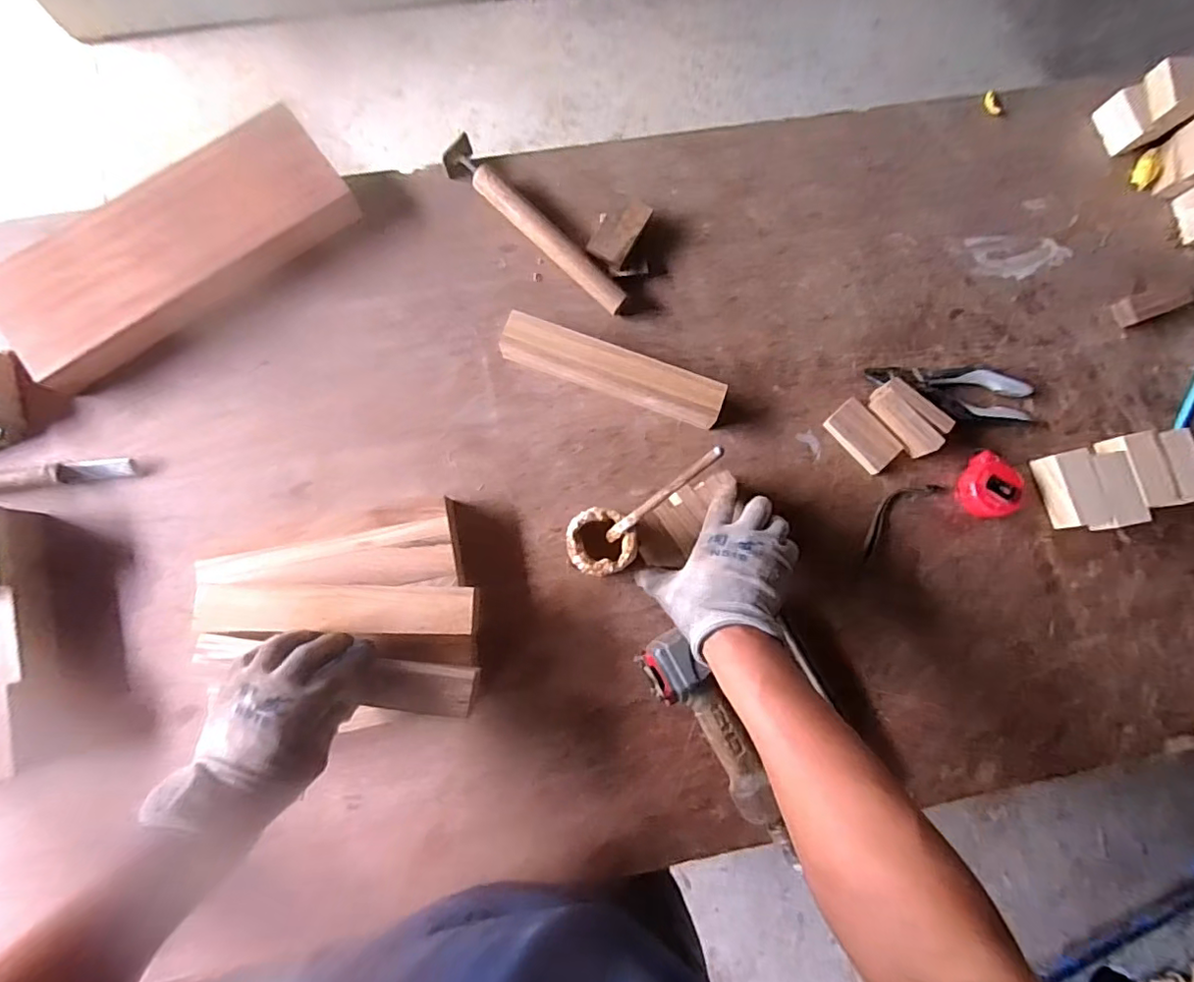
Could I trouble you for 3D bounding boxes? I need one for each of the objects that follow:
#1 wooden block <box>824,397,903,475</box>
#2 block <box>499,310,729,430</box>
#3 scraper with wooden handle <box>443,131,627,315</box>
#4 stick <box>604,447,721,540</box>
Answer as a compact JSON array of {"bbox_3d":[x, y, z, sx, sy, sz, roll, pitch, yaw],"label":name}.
[{"bbox_3d":[0.307,-0.063,0.643,0.046,0.016,0.080,-37,84,-7],"label":"wooden block"},{"bbox_3d":[0.016,-0.134,0.633,0.257,0.047,0.050,19,81,1],"label":"block"},{"bbox_3d":[-0.074,-0.306,0.653,0.042,0.038,0.274,-44,85,-8],"label":"scraper with wooden handle"},{"bbox_3d":[0.049,0.008,0.466,0.009,0.188,0.011,-30,82,-32],"label":"stick"}]

